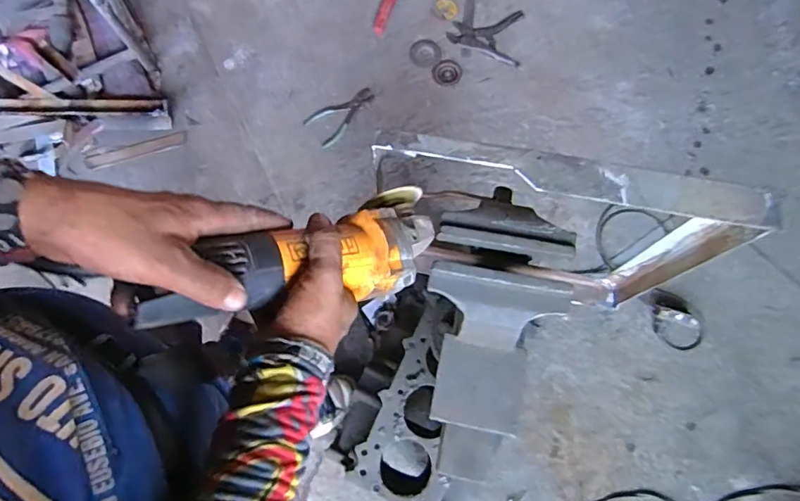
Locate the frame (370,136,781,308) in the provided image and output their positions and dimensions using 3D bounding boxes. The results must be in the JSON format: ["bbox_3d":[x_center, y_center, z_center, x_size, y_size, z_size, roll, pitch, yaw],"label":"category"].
[{"bbox_3d":[0.165,-0.011,0.657,0.357,0.400,0.057,8,76,3],"label":"frame"}]

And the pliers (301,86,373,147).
[{"bbox_3d":[-0.155,-0.371,1.437,0.197,0.020,0.107,-39,80,-9],"label":"pliers"}]

